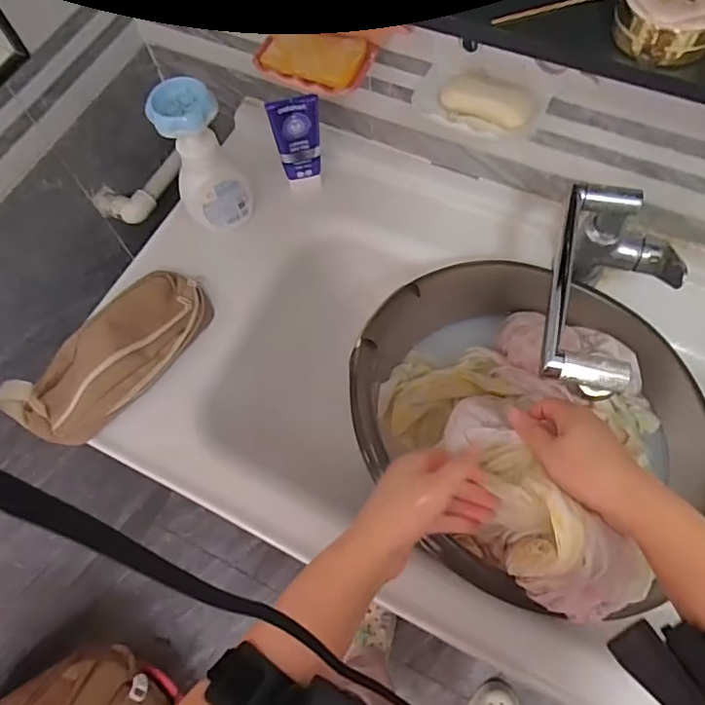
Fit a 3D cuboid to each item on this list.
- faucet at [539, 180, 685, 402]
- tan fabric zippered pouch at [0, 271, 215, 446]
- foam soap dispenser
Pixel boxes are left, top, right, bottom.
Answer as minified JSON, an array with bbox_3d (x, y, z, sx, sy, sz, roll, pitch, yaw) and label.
[{"bbox_3d":[0.235,-0.043,0.549,0.117,0.167,0.212,28,70,15],"label":"faucet"},{"bbox_3d":[-0.268,0.001,0.617,0.107,0.047,0.239,39,73,19],"label":"tan fabric zippered pouch"},{"bbox_3d":[-0.175,-0.225,0.644,0.082,0.172,0.067,-23,66,-7],"label":"foam soap dispenser"}]

